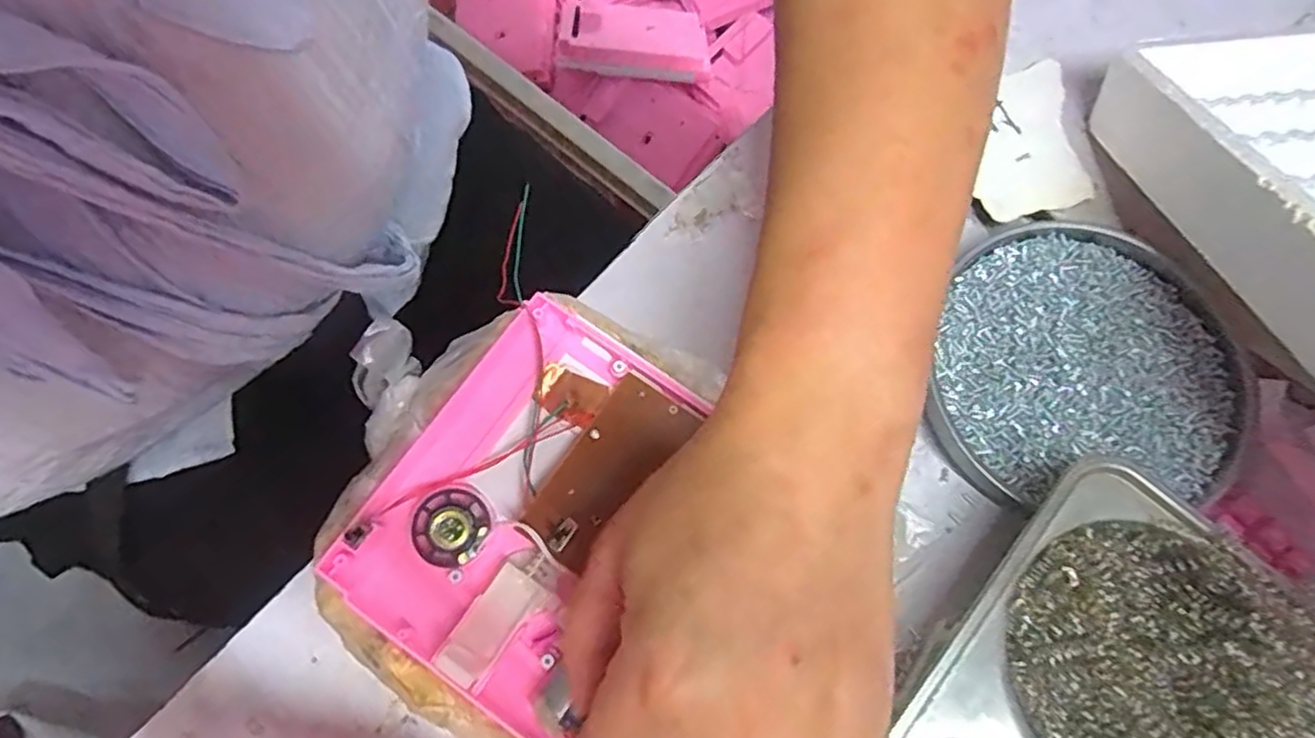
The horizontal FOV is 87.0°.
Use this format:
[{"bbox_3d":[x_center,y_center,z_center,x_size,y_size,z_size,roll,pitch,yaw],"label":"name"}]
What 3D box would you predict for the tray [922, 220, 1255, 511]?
[{"bbox_3d":[0.190,0.001,0.307,0.121,0.021,0.127,0,71,0],"label":"tray"}]

